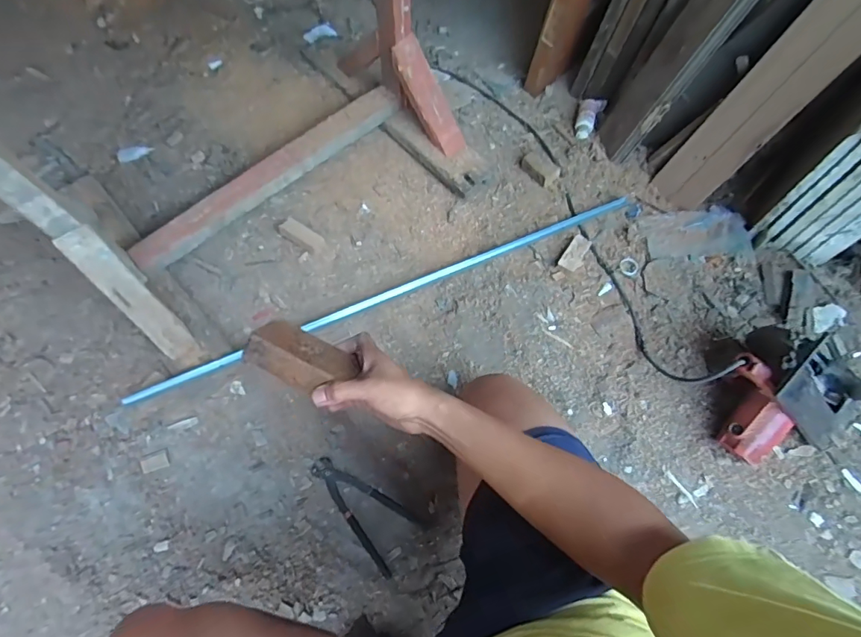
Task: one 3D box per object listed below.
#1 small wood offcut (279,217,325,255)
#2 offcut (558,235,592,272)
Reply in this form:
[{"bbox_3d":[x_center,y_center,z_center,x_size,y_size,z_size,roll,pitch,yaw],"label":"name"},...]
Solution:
[{"bbox_3d":[-0.268,-0.171,0.998,0.102,0.027,0.041,33,72,11],"label":"small wood offcut"},{"bbox_3d":[0.309,-0.138,1.007,0.043,0.009,0.091,32,71,11],"label":"offcut"}]

